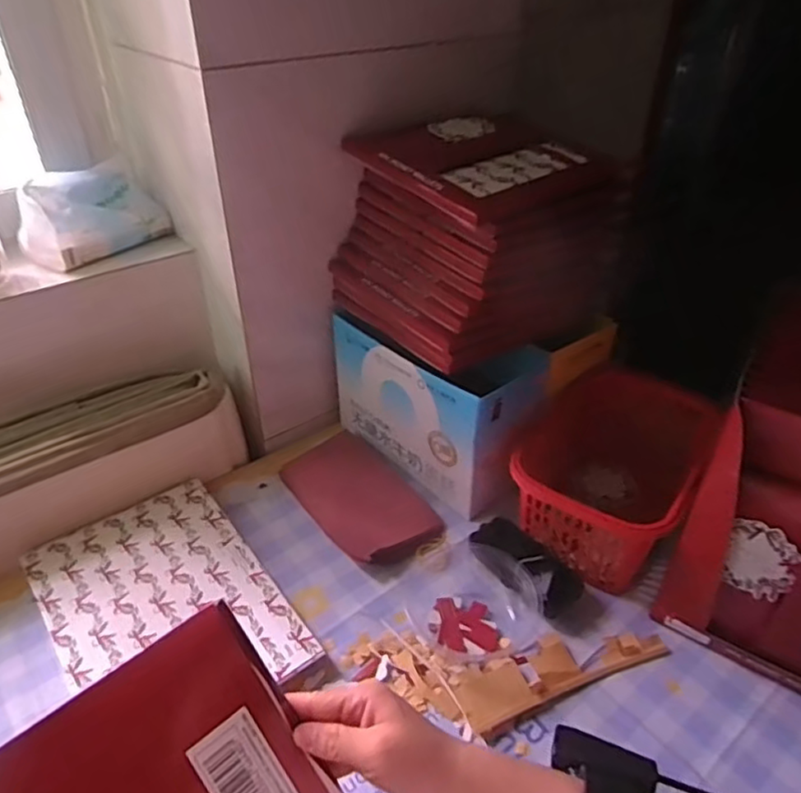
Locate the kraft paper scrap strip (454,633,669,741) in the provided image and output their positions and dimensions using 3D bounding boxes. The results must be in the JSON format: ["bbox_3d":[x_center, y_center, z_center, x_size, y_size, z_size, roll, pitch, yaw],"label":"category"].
[{"bbox_3d":[0.135,0.224,0.534,0.183,0.013,0.048,-15,39,-20],"label":"kraft paper scrap strip"}]

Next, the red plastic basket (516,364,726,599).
[{"bbox_3d":[0.211,0.079,0.659,0.156,0.119,0.236,18,40,23],"label":"red plastic basket"}]

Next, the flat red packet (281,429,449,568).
[{"bbox_3d":[-0.045,0.107,0.703,0.112,0.010,0.193,-25,43,-30],"label":"flat red packet"}]

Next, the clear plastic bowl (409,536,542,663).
[{"bbox_3d":[0.066,0.175,0.579,0.113,0.038,0.121,0,36,0],"label":"clear plastic bowl"}]

